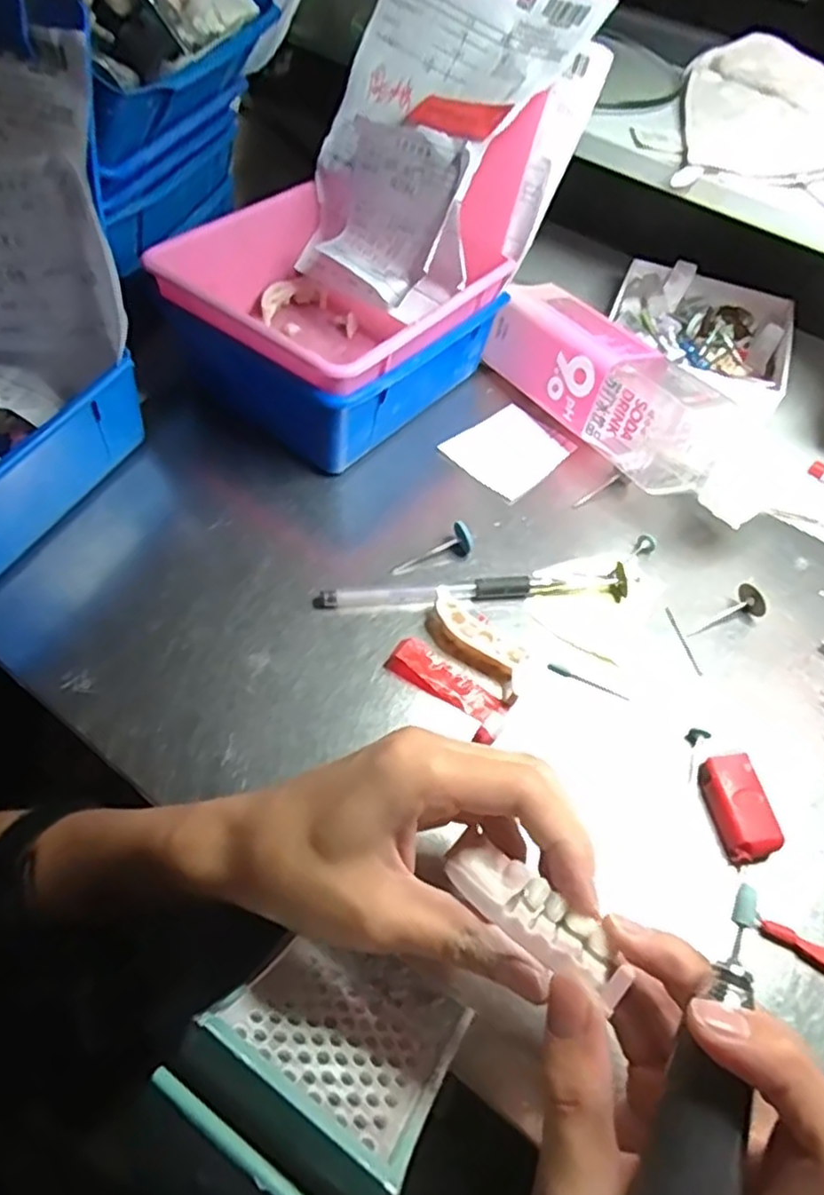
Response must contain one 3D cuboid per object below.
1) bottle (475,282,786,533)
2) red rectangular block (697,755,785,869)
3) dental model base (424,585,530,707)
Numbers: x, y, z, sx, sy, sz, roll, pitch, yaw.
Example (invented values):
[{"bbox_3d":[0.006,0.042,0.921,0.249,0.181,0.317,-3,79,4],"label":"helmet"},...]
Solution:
[{"bbox_3d":[0.136,-0.121,0.443,0.064,0.066,0.205,-29,63,-22],"label":"bottle"},{"bbox_3d":[0.146,0.095,0.316,0.023,0.015,0.044,-6,57,-8],"label":"red rectangular block"},{"bbox_3d":[0.033,0.023,0.354,0.065,0.017,0.020,40,62,21],"label":"dental model base"}]

